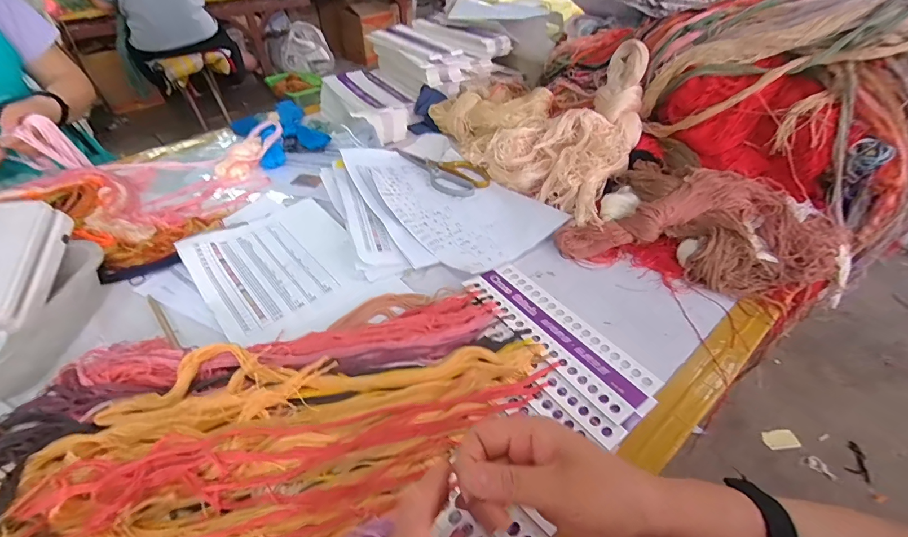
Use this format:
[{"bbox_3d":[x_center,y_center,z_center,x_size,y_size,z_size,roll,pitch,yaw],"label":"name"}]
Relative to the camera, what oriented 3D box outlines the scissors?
[{"bbox_3d":[-0.029,-0.195,0.751,0.097,0.011,0.221,-29,50,-27],"label":"scissors"}]

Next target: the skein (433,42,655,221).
[{"bbox_3d":[0.159,-0.279,0.731,0.266,0.164,0.452,-28,49,-26],"label":"skein"}]

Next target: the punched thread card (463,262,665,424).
[{"bbox_3d":[0.120,0.071,0.471,0.082,0.004,0.241,-21,46,-31],"label":"punched thread card"}]

